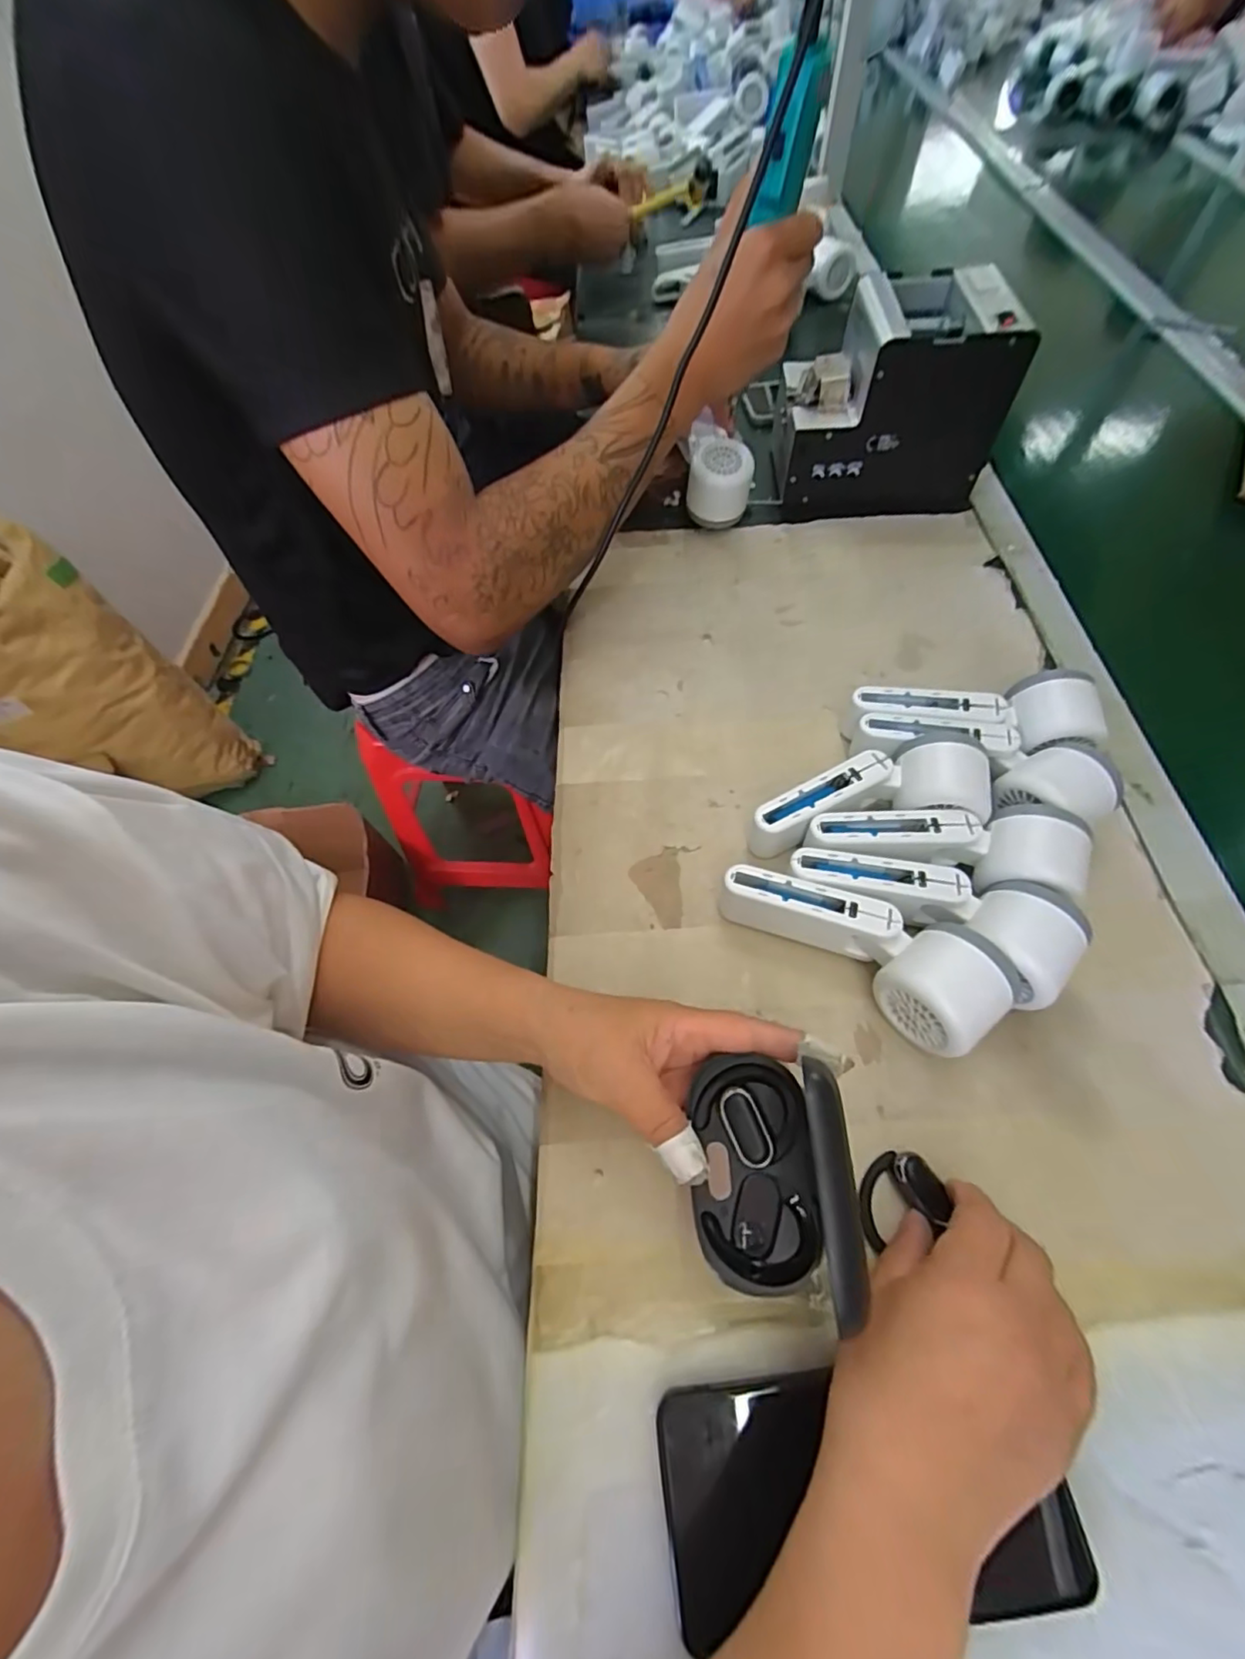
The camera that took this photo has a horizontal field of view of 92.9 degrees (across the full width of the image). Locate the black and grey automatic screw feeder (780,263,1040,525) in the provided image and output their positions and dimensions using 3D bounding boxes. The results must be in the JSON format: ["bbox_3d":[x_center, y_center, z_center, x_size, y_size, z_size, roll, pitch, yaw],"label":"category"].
[{"bbox_3d":[0.245,-0.399,0.553,0.176,0.146,0.128,-3,60,2],"label":"black and grey automatic screw feeder"}]

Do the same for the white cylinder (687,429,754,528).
[{"bbox_3d":[0.093,-0.332,0.571,0.059,0.069,0.064,5,61,6],"label":"white cylinder"}]

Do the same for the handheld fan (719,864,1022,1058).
[{"bbox_3d":[0.143,0.064,0.353,0.164,0.050,0.061,35,68,20],"label":"handheld fan"}]

